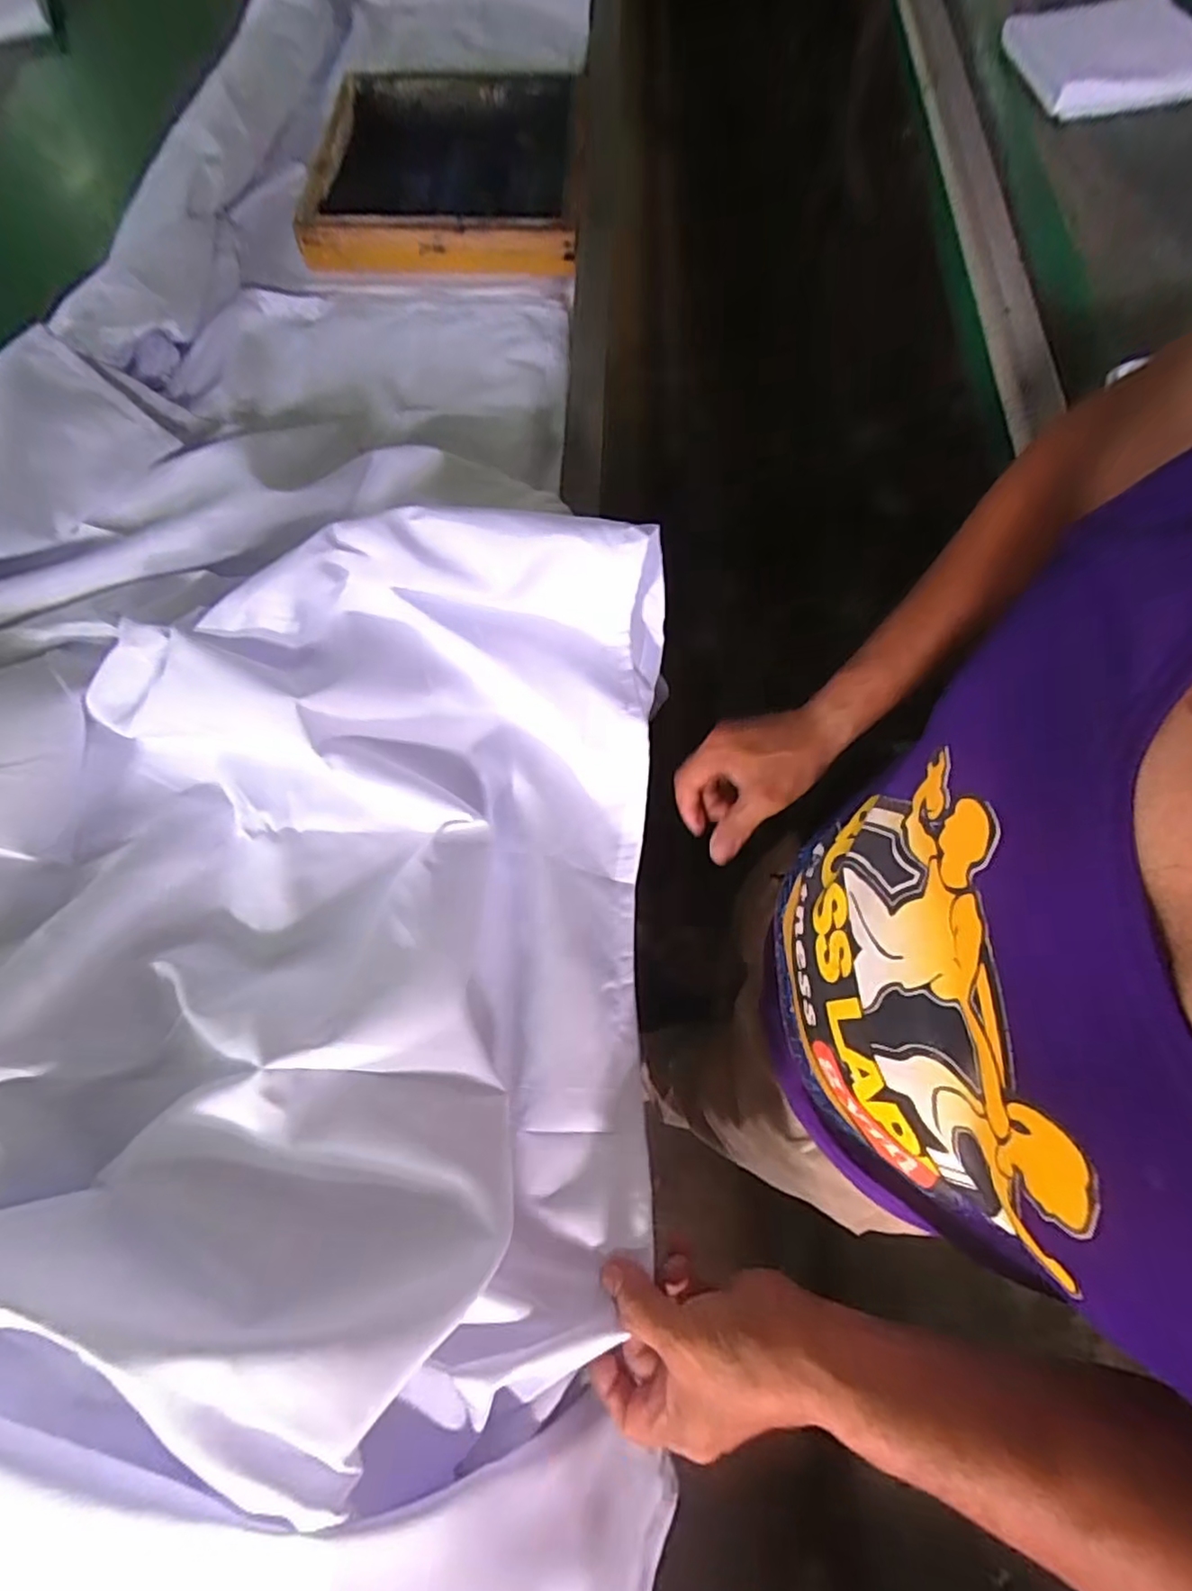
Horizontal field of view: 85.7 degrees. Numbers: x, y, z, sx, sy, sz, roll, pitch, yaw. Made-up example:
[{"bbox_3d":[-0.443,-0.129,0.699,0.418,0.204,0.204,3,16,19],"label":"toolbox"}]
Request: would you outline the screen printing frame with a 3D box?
[{"bbox_3d":[-0.181,-0.763,0.779,0.307,0.067,0.312,2,72,1],"label":"screen printing frame"}]

